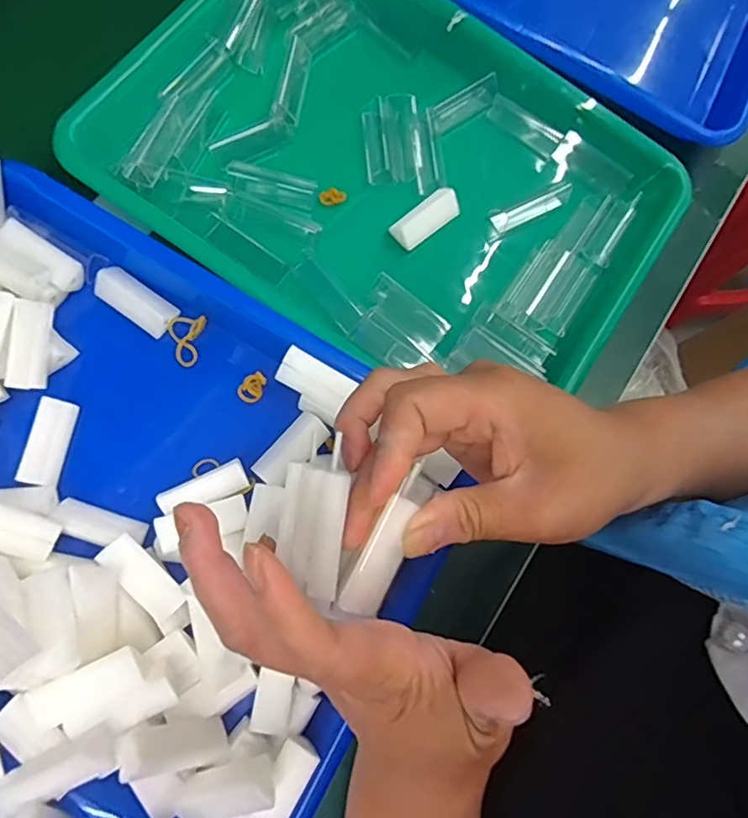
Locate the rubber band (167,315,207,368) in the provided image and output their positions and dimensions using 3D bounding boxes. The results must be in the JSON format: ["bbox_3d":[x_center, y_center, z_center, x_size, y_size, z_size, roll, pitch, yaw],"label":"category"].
[{"bbox_3d":[-0.106,-0.040,0.325,0.022,0.004,0.029,-15,96,1],"label":"rubber band"}]

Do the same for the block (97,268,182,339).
[{"bbox_3d":[-0.136,-0.062,0.323,0.046,0.011,0.022,37,75,-6],"label":"block"}]

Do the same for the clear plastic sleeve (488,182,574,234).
[{"bbox_3d":[0.105,-0.133,0.377,0.054,0.014,0.012,-24,81,-12],"label":"clear plastic sleeve"}]

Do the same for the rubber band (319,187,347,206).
[{"bbox_3d":[-0.026,-0.136,0.359,0.017,0.004,0.011,-17,80,-11],"label":"rubber band"}]

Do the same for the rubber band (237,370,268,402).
[{"bbox_3d":[-0.070,-0.012,0.324,0.014,0.005,0.018,37,75,2],"label":"rubber band"}]

